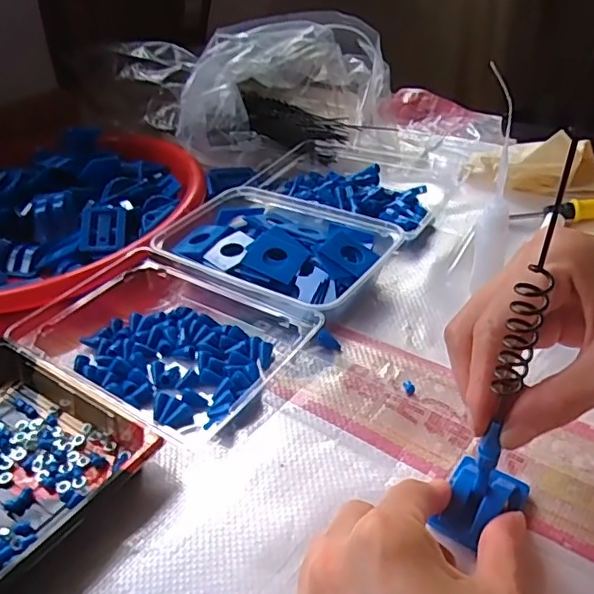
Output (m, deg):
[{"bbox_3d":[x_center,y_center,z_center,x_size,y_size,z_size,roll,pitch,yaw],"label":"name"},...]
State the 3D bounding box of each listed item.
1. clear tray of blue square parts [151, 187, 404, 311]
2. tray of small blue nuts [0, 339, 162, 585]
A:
[{"bbox_3d":[-0.017,-0.032,0.429,0.166,0.035,0.116,20,44,31],"label":"clear tray of blue square parts"},{"bbox_3d":[-0.164,0.081,0.312,0.160,0.028,0.113,19,44,31],"label":"tray of small blue nuts"}]

